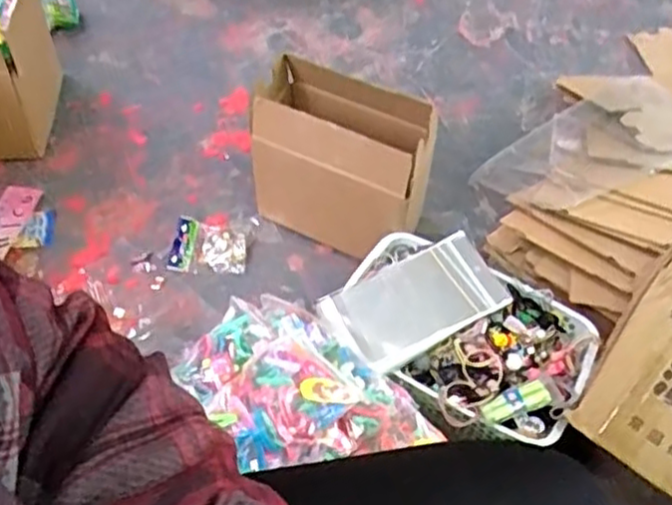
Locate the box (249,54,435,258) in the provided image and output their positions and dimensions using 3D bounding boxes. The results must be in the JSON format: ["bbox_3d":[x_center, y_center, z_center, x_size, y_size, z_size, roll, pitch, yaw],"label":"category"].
[{"bbox_3d":[0.006,-0.121,0.958,0.238,0.218,0.148,21,53,13],"label":"box"}]

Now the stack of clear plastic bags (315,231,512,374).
[{"bbox_3d":[0.091,0.055,0.816,0.195,0.024,0.119,-26,60,-13],"label":"stack of clear plastic bags"}]

